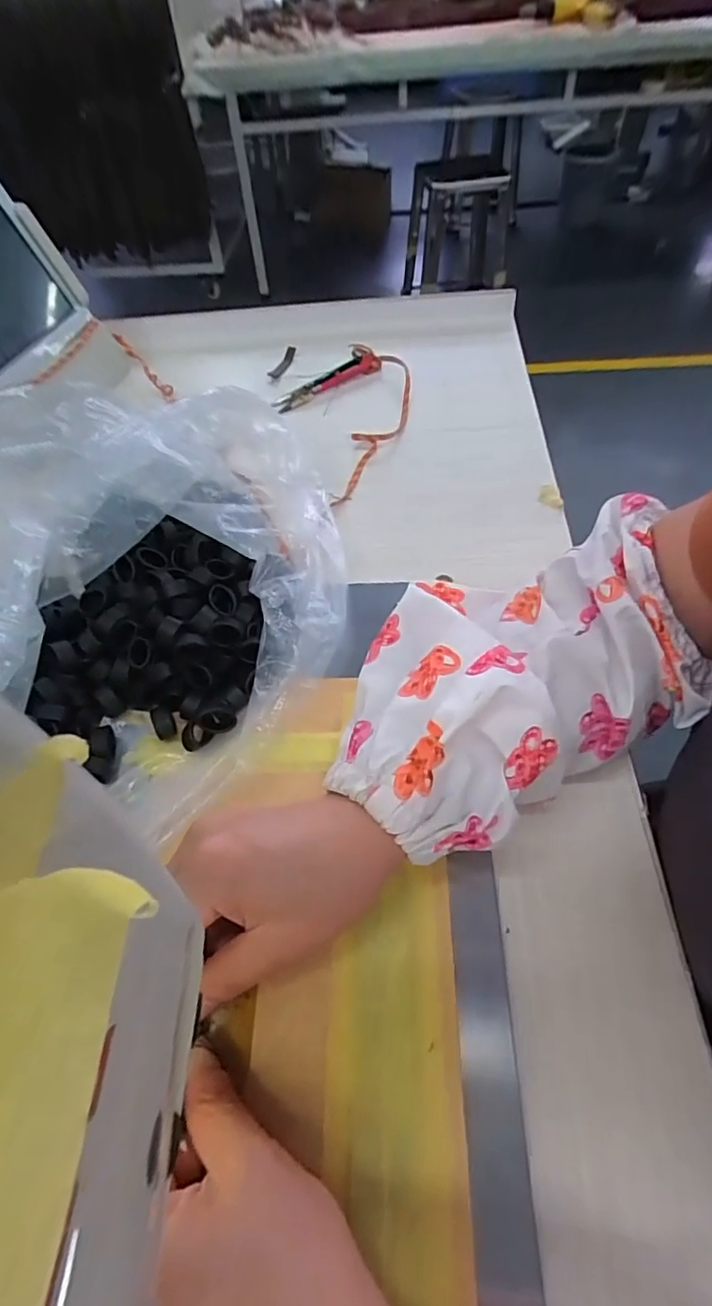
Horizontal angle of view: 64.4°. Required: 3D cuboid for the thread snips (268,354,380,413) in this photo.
[{"bbox_3d":[-0.029,-0.248,0.517,0.108,0.016,0.027,-29,59,-18],"label":"thread snips"}]

